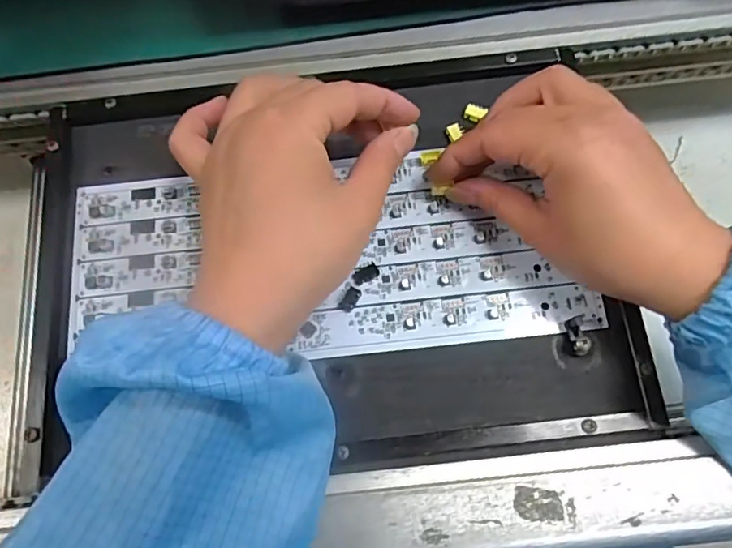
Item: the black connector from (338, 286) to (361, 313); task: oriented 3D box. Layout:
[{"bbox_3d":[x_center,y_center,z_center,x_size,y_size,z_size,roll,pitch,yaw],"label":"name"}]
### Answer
[{"bbox_3d":[-0.009,0.014,0.302,0.008,0.004,0.014,33,77,11],"label":"black connector"}]

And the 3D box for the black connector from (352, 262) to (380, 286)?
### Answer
[{"bbox_3d":[0.000,0.000,0.305,0.015,0.004,0.009,-25,74,-5],"label":"black connector"}]

